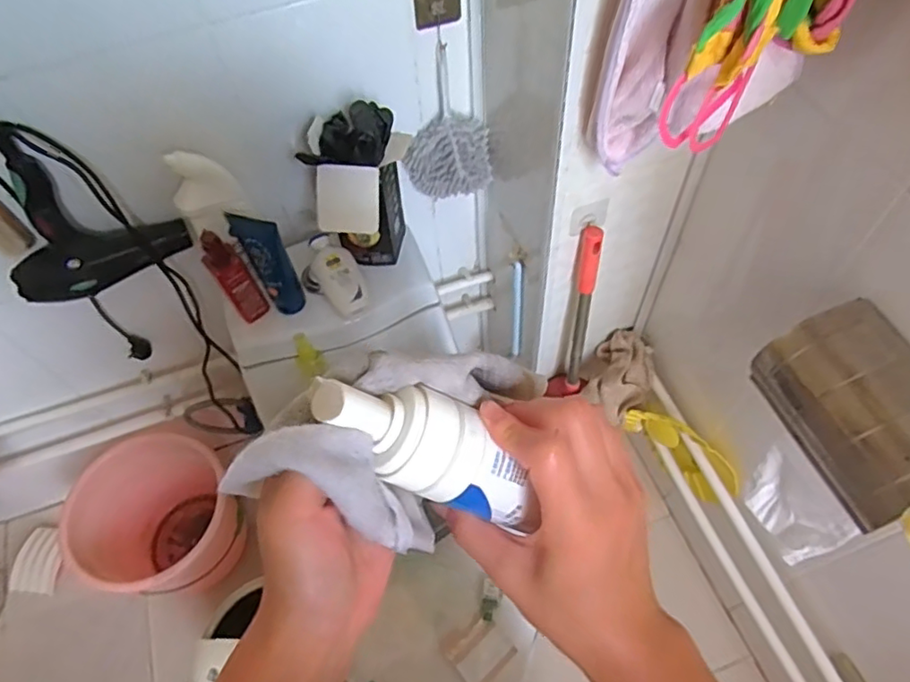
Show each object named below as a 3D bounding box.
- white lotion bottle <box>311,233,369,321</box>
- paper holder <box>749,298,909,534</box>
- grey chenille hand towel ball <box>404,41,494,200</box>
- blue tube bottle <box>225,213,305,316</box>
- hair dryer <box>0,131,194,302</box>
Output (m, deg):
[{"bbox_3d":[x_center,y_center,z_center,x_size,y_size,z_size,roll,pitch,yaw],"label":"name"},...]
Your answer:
[{"bbox_3d":[-0.178,-0.096,0.923,0.069,0.036,0.128,-25,73,-11],"label":"white lotion bottle"},{"bbox_3d":[0.425,0.073,0.633,0.114,0.108,0.204,-20,59,-8],"label":"paper holder"},{"bbox_3d":[-0.013,-0.323,0.935,0.137,0.229,0.052,-12,58,-3],"label":"grey chenille hand towel ball"},{"bbox_3d":[-0.261,-0.106,0.862,0.054,0.180,0.045,-27,61,-12],"label":"blue tube bottle"},{"bbox_3d":[-0.519,-0.168,0.822,0.230,0.218,0.076,-35,63,-17],"label":"hair dryer"}]

